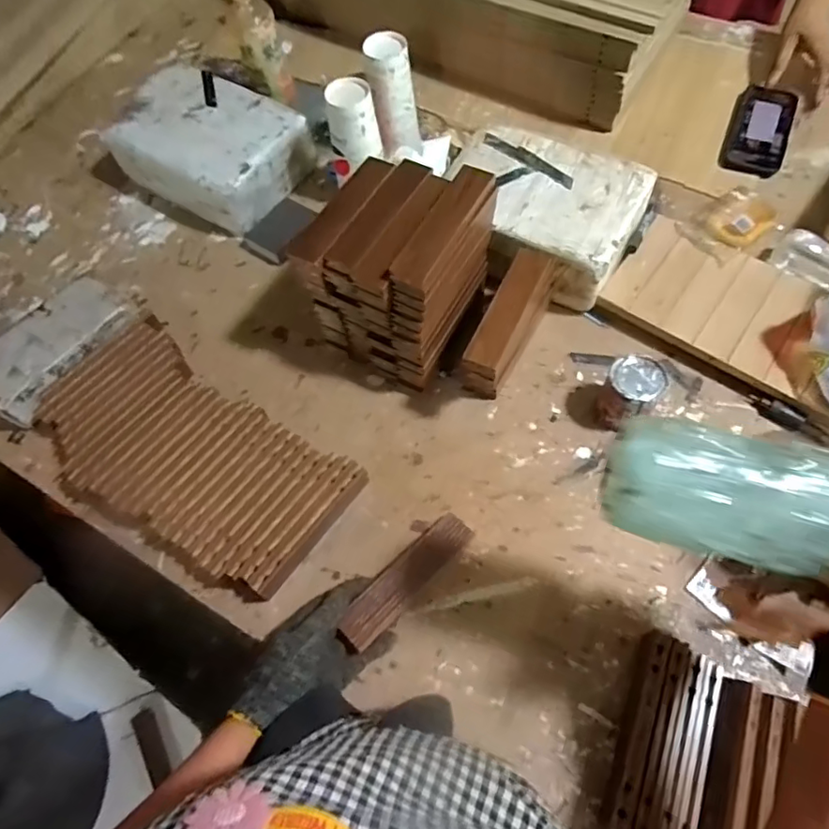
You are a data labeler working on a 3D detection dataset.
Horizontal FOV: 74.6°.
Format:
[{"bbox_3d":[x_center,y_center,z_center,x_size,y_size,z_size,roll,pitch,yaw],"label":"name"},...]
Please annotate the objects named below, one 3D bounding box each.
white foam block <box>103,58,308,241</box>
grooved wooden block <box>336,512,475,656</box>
[{"bbox_3d":[-0.316,-0.405,0.834,0.247,0.099,0.199,26,70,14],"label":"white foam block"},{"bbox_3d":[-0.007,0.173,0.575,0.046,0.020,0.170,39,63,18],"label":"grooved wooden block"}]

